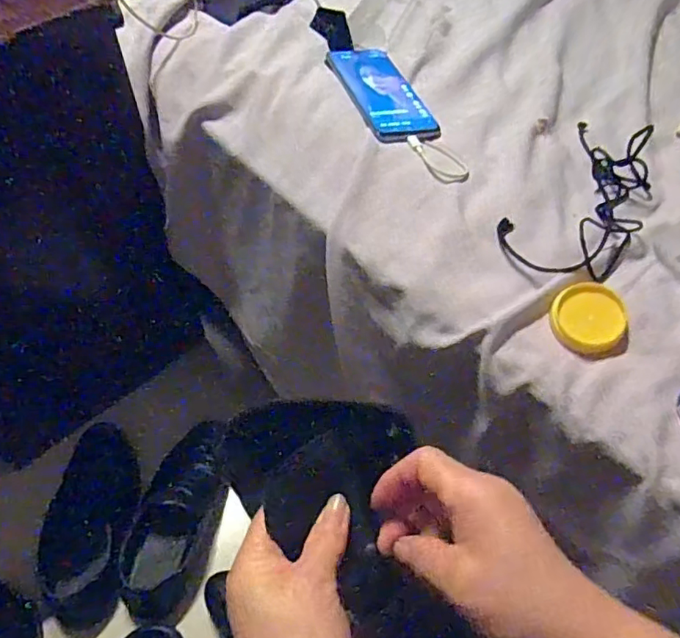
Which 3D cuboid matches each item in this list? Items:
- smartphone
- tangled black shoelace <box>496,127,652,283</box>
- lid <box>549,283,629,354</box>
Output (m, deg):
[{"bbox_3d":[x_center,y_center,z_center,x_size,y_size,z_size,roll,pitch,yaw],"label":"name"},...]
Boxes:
[{"bbox_3d":[0.045,-0.243,0.606,0.080,0.013,0.161,-18,57,-13],"label":"smartphone"},{"bbox_3d":[0.235,-0.118,0.525,0.105,0.034,0.216,33,60,20],"label":"tangled black shoelace"},{"bbox_3d":[0.199,-0.001,0.454,0.055,0.008,0.056,-27,71,4],"label":"lid"}]

